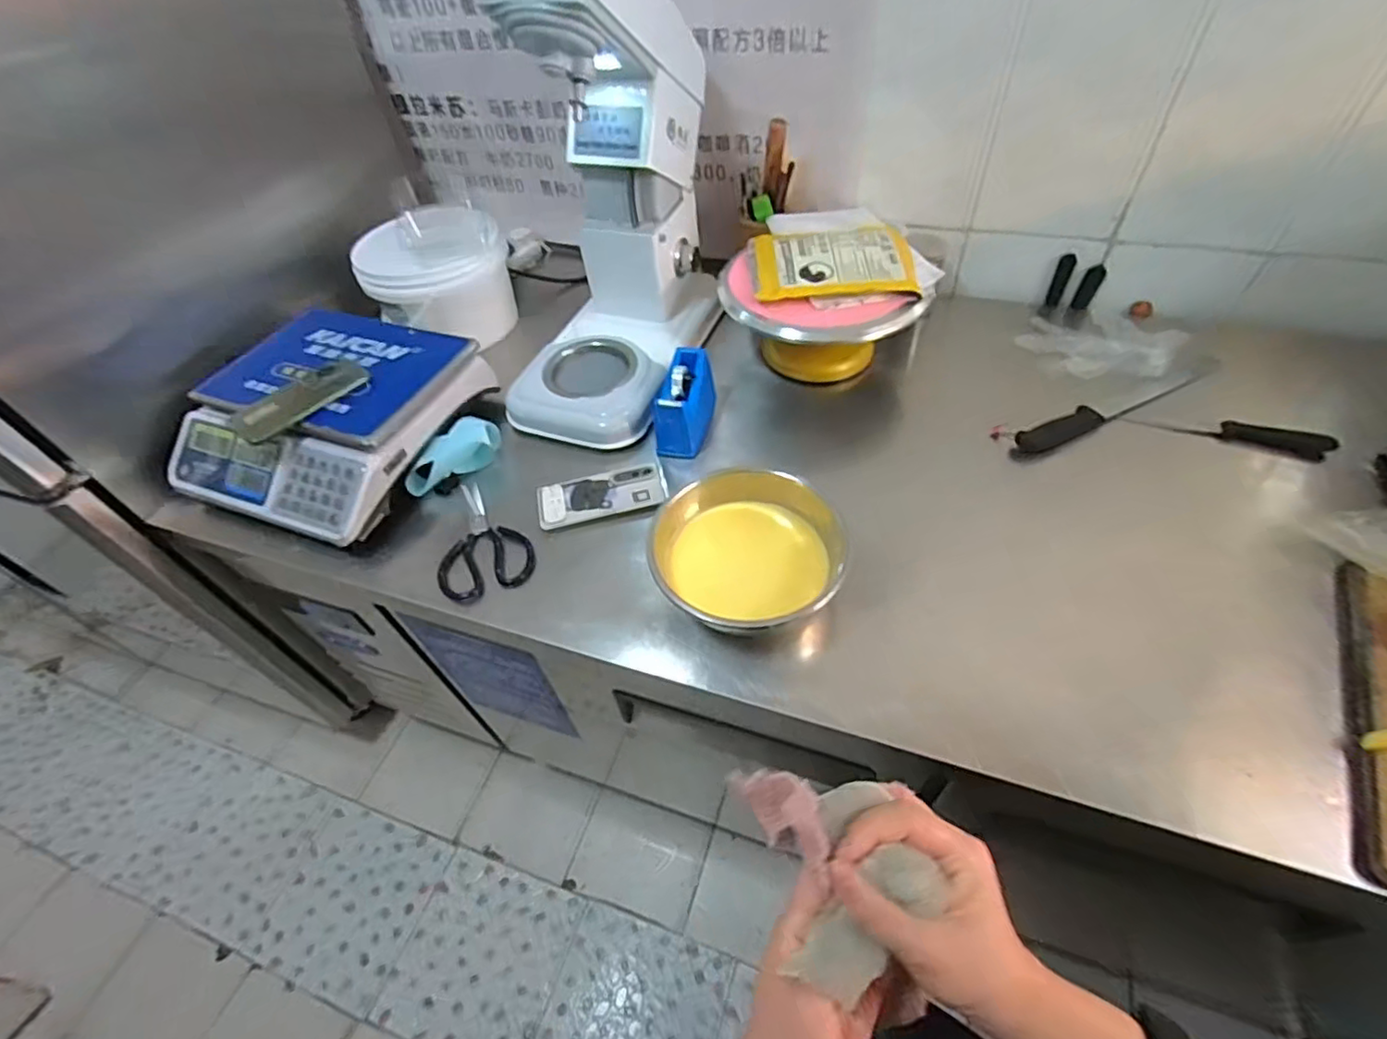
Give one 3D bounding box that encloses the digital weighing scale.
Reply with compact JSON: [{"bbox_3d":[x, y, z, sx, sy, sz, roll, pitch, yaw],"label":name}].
[{"bbox_3d":[-0.508,-0.144,0.877,0.323,0.120,0.322,15,53,17],"label":"digital weighing scale"}]

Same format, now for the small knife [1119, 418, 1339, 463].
[{"bbox_3d":[0.693,-0.112,0.818,0.213,0.027,0.030,18,50,34],"label":"small knife"}]

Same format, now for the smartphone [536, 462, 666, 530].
[{"bbox_3d":[-0.122,-0.032,0.816,0.160,0.008,0.070,-13,59,-3],"label":"smartphone"}]

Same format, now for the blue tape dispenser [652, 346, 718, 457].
[{"bbox_3d":[-0.011,-0.168,0.864,0.061,0.078,0.135,10,52,13],"label":"blue tape dispenser"}]

